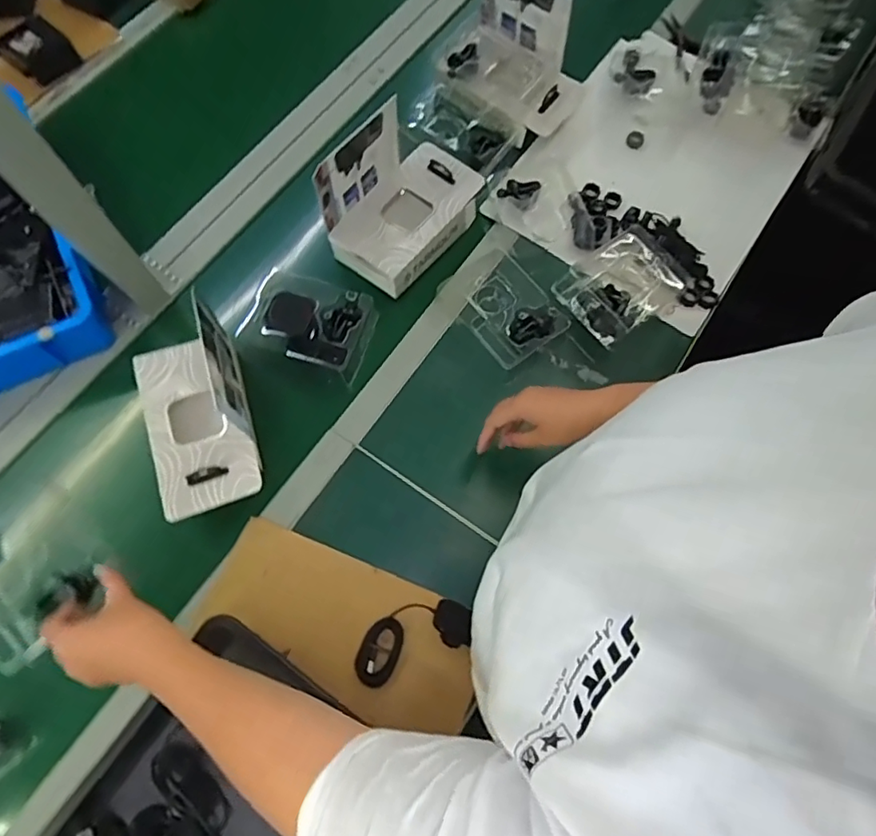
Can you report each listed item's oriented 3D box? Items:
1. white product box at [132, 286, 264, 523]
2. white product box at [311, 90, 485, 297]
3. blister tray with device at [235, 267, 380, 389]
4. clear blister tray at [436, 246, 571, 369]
[{"bbox_3d":[-0.294,-0.008,0.650,0.125,0.108,0.219,-16,71,-7],"label":"white product box"},{"bbox_3d":[-0.044,-0.312,0.769,0.144,0.141,0.221,35,73,11],"label":"white product box"},{"bbox_3d":[-0.176,-0.132,0.771,0.166,0.048,0.119,17,71,5],"label":"blister tray with device"},{"bbox_3d":[0.090,-0.152,0.761,0.119,0.023,0.155,-38,75,-14],"label":"clear blister tray"}]

